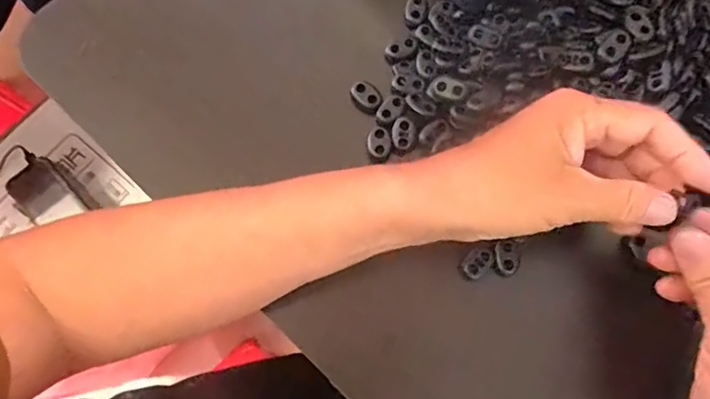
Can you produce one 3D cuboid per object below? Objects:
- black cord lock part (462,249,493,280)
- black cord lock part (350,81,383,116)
[{"bbox_3d":[0.072,0.037,0.309,0.012,0.005,0.019,43,79,9],"label":"black cord lock part"},{"bbox_3d":[0.008,-0.064,0.335,0.015,0.008,0.022,-38,80,-9],"label":"black cord lock part"}]

